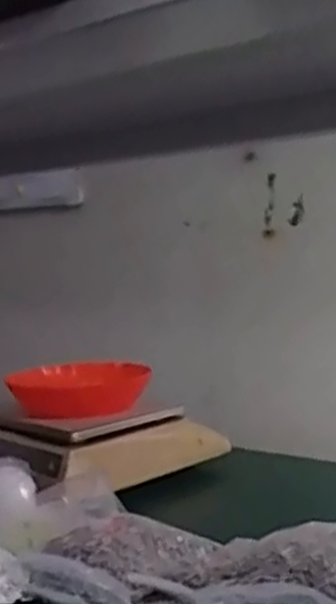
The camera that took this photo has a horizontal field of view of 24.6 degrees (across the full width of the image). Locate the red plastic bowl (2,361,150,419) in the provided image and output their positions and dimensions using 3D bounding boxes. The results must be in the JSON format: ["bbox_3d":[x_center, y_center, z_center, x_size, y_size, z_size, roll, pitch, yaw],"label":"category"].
[{"bbox_3d":[-0.139,0.133,1.171,0.196,0.065,0.196,-2,3,0],"label":"red plastic bowl"}]

